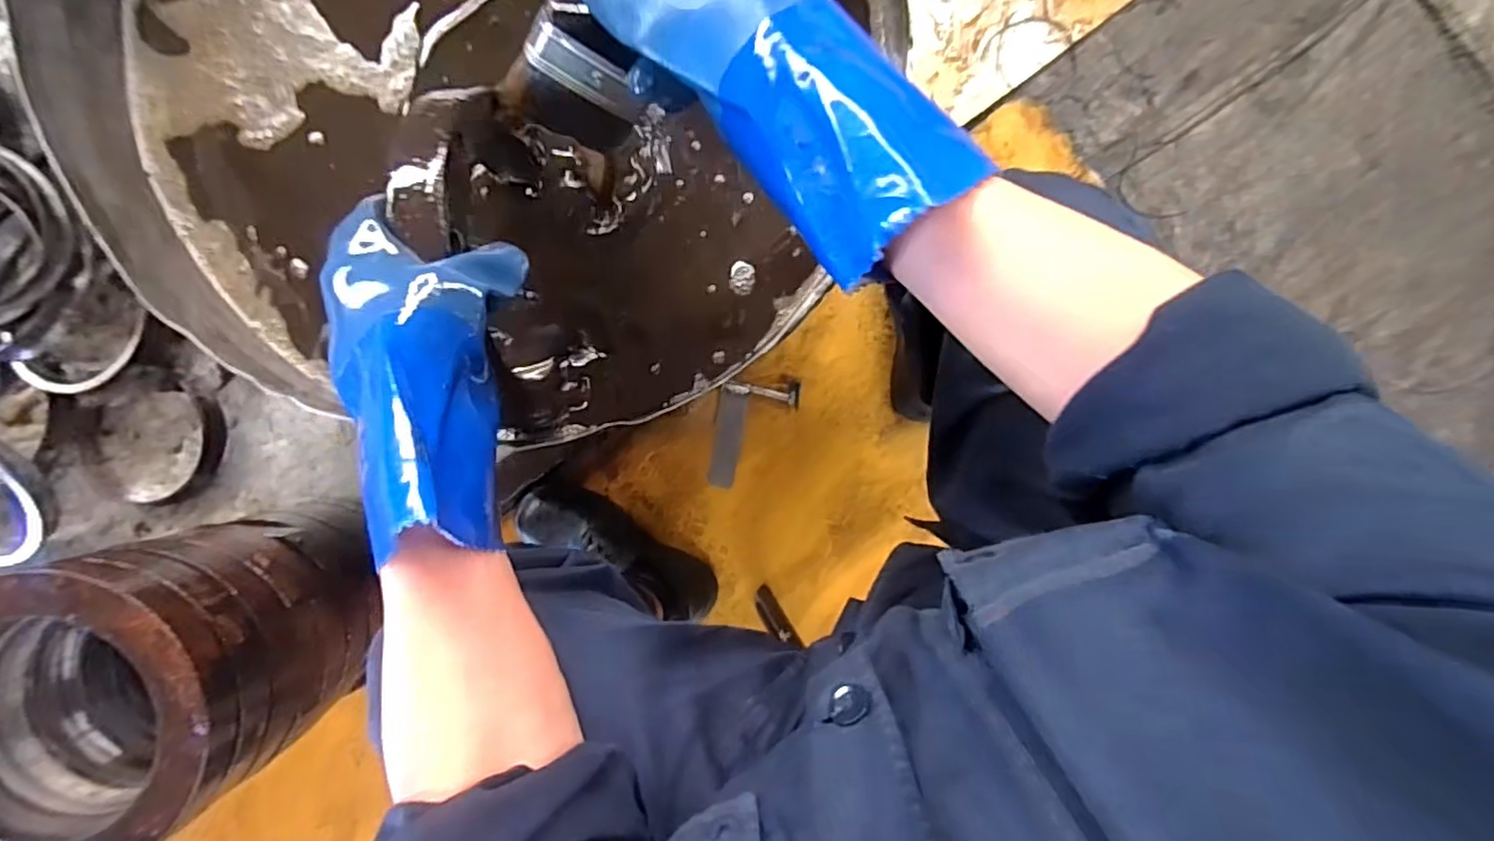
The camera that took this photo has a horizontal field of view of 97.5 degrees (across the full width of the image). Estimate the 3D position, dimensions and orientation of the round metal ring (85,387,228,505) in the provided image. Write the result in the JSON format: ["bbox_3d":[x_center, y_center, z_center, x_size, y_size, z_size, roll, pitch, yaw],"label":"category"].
[{"bbox_3d":[-0.719,0.033,0.802,0.153,0.026,0.136,9,92,-2],"label":"round metal ring"}]

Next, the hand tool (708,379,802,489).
[{"bbox_3d":[0.009,0.018,0.839,0.100,0.012,0.144,9,92,-1],"label":"hand tool"}]

